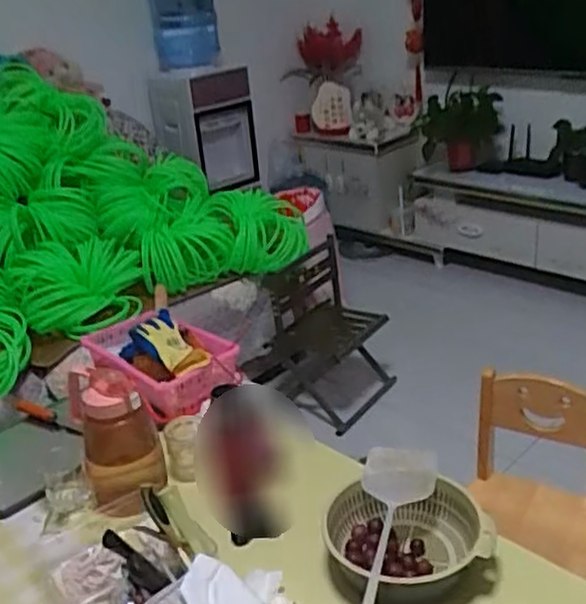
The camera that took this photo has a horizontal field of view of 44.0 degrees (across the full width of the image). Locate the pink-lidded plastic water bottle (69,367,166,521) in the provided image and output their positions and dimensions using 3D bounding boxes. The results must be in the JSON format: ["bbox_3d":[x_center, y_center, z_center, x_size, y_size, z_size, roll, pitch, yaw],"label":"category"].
[{"bbox_3d":[-0.277,0.220,1.152,0.119,0.216,0.138,-14,28,-16],"label":"pink-lidded plastic water bottle"}]

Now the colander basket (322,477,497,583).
[{"bbox_3d":[0.160,0.335,1.009,0.220,0.086,0.174,-3,27,6],"label":"colander basket"}]

